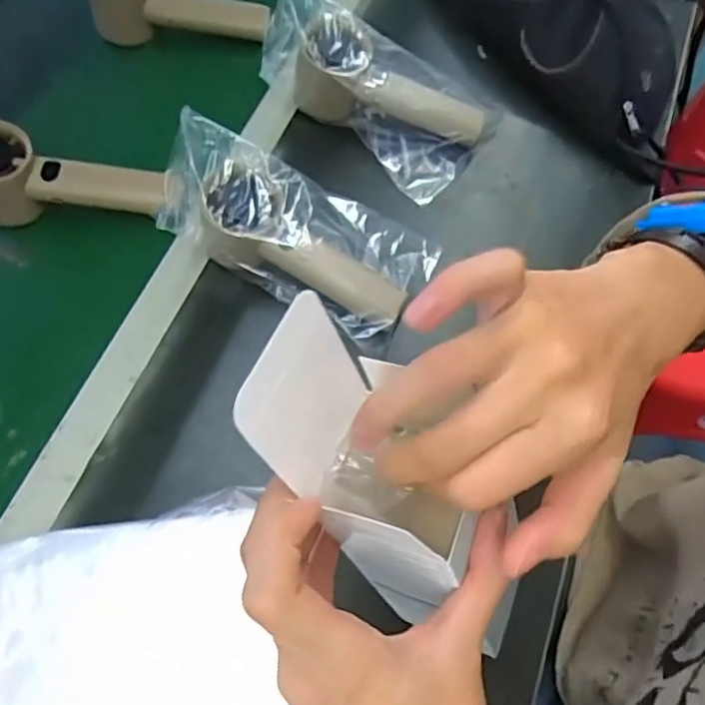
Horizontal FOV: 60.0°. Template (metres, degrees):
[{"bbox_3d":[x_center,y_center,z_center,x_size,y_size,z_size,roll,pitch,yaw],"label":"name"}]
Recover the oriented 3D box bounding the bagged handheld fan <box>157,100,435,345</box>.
[{"bbox_3d":[-0.041,-0.081,0.442,0.199,0.062,0.093,27,65,-12],"label":"bagged handheld fan"}]

